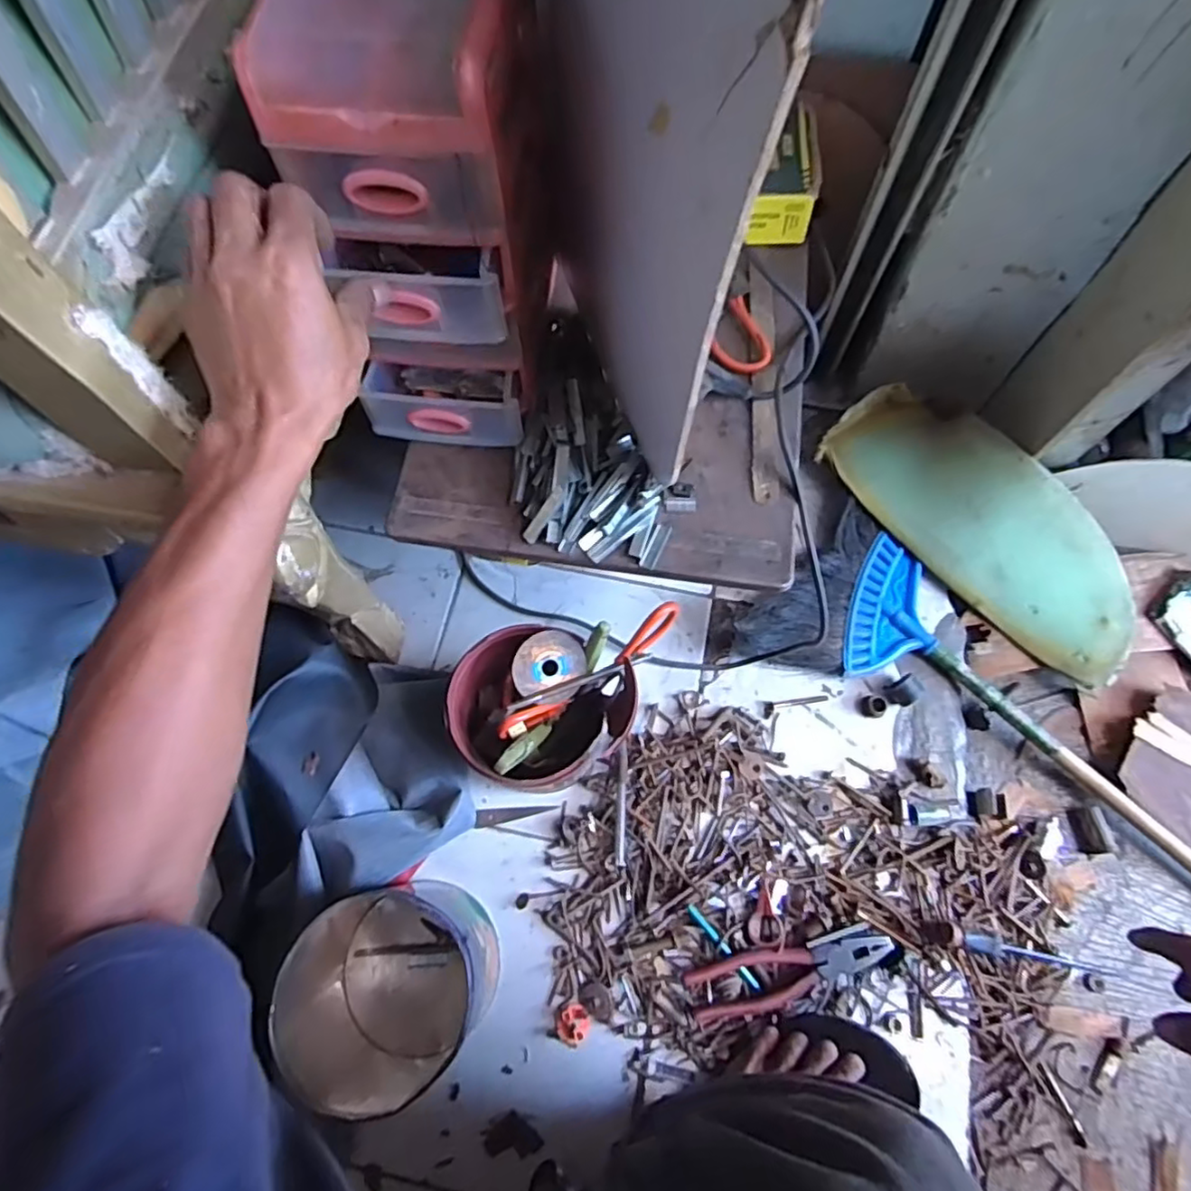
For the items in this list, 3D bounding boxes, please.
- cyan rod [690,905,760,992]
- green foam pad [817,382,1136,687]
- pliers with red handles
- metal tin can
[{"bbox_3d":[0.123,0.335,0.619,0.008,0.013,0.094,-40,73,-13],"label":"cyan rod"},{"bbox_3d":[0.451,-0.081,0.750,0.405,0.051,0.154,45,104,10],"label":"green foam pad"},{"bbox_3d":[0.184,0.355,0.610,0.192,0.017,0.049,-12,69,-4],"label":"pliers with red handles"},{"bbox_3d":[-0.175,0.337,0.552,0.164,0.152,0.165,-15,69,-5],"label":"metal tin can"}]

